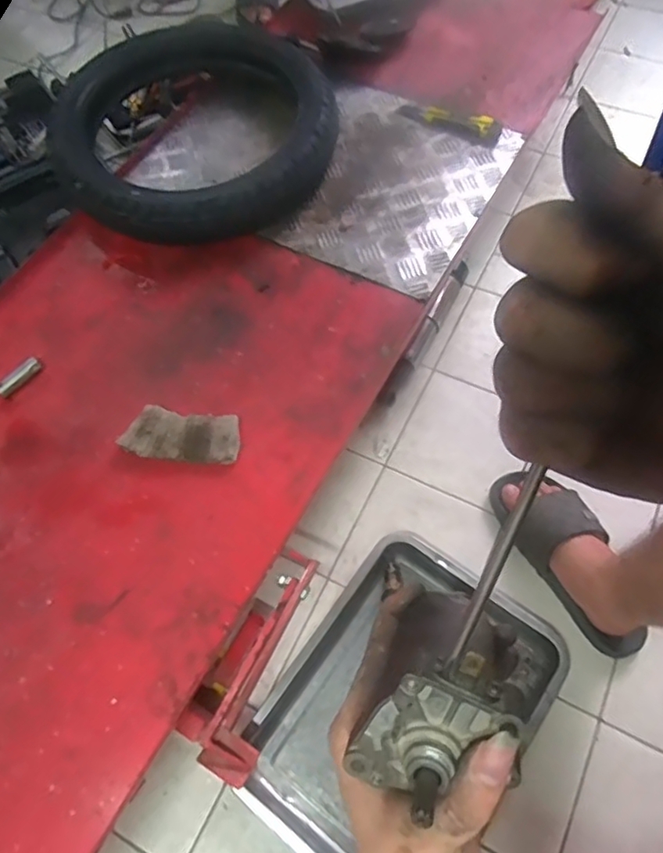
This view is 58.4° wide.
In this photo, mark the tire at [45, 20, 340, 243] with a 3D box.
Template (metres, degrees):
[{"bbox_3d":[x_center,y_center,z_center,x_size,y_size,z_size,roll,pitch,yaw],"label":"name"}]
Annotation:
[{"bbox_3d":[-0.232,-0.520,1.018,0.472,0.111,0.483,-13,63,-3],"label":"tire"}]

